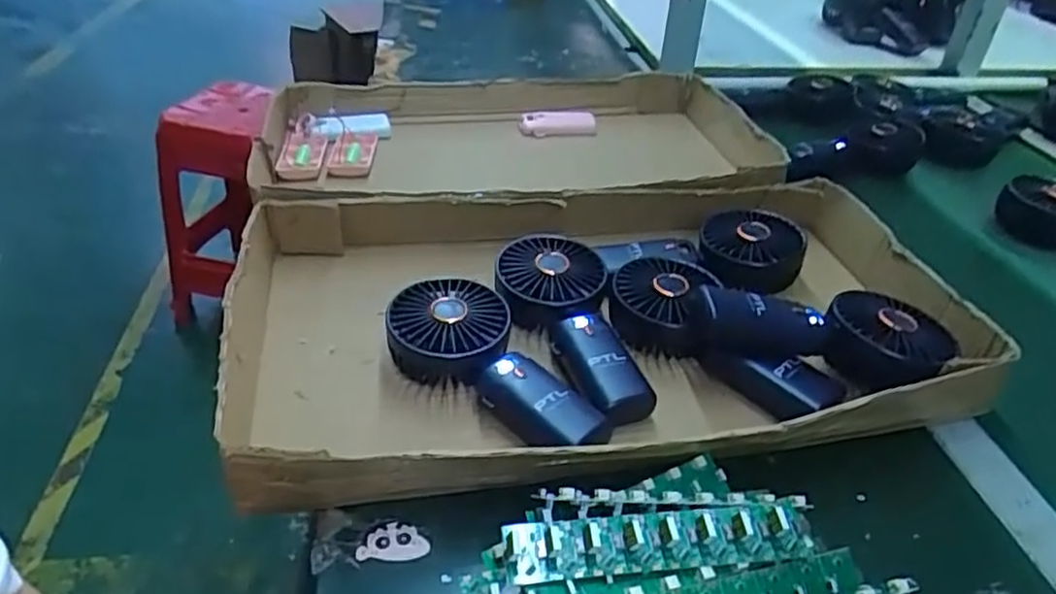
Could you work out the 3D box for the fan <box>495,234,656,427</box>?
[{"bbox_3d":[0.029,0.021,0.535,0.085,0.048,0.181,-5,37,-11],"label":"fan"}]

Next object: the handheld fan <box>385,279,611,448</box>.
[{"bbox_3d":[-0.019,0.045,0.501,0.180,0.043,0.086,23,40,26],"label":"handheld fan"}]

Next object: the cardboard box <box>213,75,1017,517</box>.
[{"bbox_3d":[0.035,-0.075,0.654,0.532,0.060,0.593,-4,36,-10],"label":"cardboard box"}]

